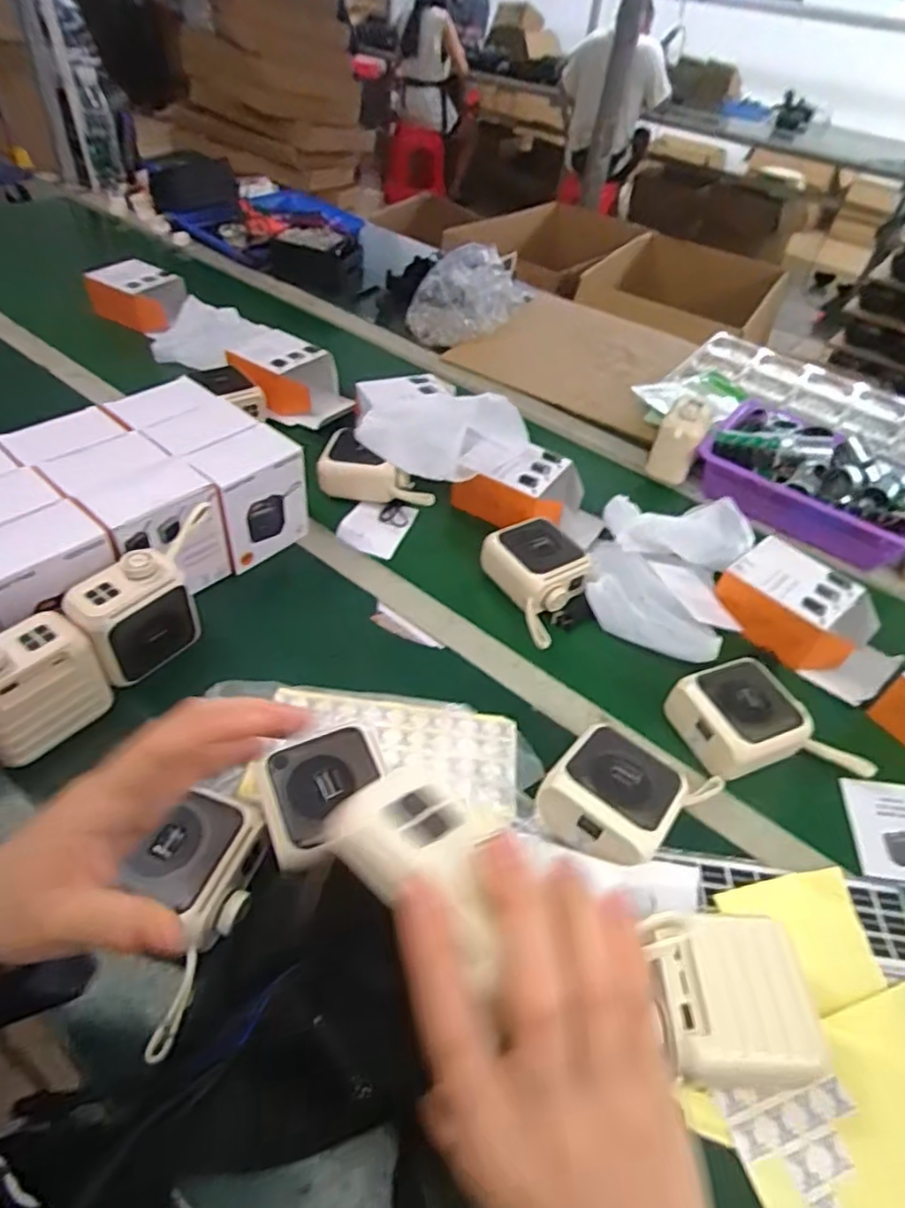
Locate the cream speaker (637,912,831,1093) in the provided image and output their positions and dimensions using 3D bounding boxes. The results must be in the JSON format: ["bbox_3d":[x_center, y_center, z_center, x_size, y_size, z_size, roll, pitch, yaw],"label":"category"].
[{"bbox_3d":[0.168,0.246,0.397,0.088,0.049,0.084,3,46,-6],"label":"cream speaker"}]

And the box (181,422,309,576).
[{"bbox_3d":[-0.207,-0.105,0.661,0.071,0.119,0.101,35,51,23],"label":"box"}]

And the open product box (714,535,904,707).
[{"bbox_3d":[0.377,0.015,0.669,0.104,0.067,0.177,-30,57,-32],"label":"open product box"}]

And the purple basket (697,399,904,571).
[{"bbox_3d":[0.462,-0.162,0.812,0.270,0.078,0.168,31,50,20],"label":"purple basket"}]

